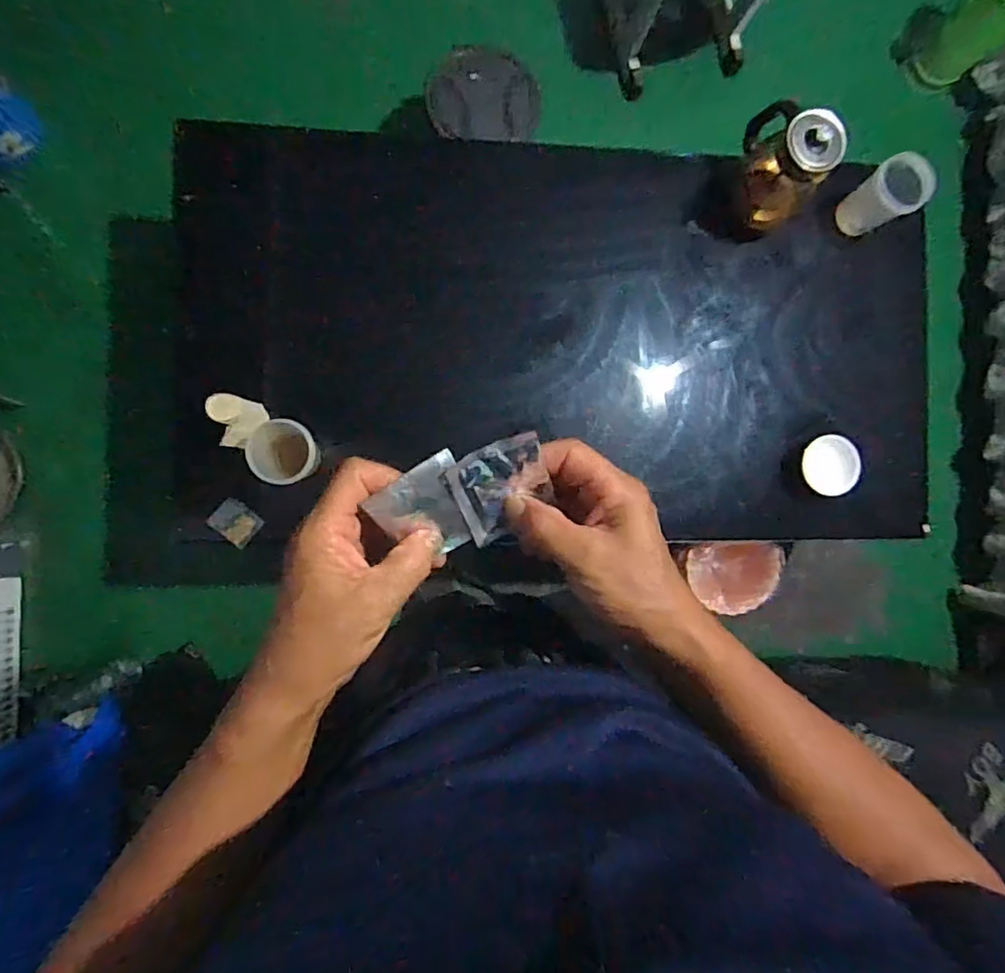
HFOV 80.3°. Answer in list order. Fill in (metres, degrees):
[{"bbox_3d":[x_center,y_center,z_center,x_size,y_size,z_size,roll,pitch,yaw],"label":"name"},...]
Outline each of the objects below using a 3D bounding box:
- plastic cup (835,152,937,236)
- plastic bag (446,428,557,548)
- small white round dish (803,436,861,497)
[{"bbox_3d":[0.674,-0.511,1.060,0.091,0.130,0.091,0,89,-6],"label":"plastic cup"},{"bbox_3d":[0.000,0.002,0.364,0.058,0.008,0.062,-26,124,-4],"label":"plastic bag"},{"bbox_3d":[0.581,-0.037,1.051,0.095,0.017,0.108,-2,76,-3],"label":"small white round dish"}]

